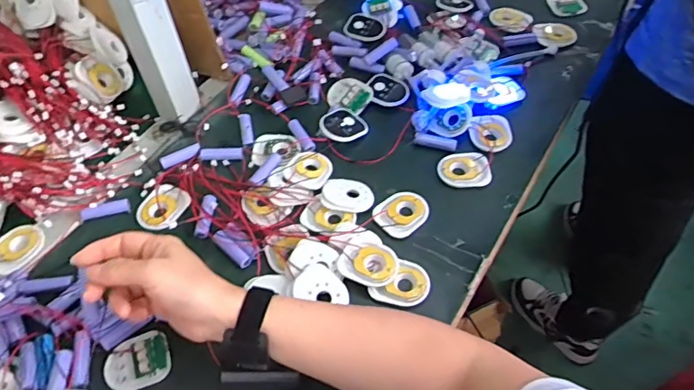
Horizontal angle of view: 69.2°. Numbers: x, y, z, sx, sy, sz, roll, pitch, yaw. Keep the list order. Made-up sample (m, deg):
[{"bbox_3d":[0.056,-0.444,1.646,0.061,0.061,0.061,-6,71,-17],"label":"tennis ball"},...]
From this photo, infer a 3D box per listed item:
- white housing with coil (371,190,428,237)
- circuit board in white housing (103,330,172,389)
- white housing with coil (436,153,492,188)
[{"bbox_3d":[0.062,0.018,0.559,0.059,0.006,0.052,-31,59,-20],"label":"white housing with coil"},{"bbox_3d":[-0.194,0.154,0.467,0.059,0.009,0.049,-19,55,-12],"label":"circuit board in white housing"},{"bbox_3d":[0.138,-0.028,0.590,0.060,0.008,0.048,-3,54,0],"label":"white housing with coil"}]

